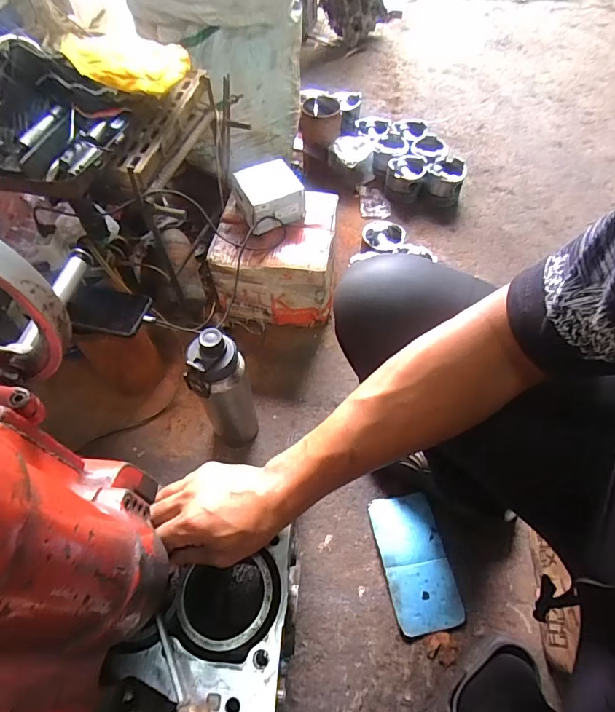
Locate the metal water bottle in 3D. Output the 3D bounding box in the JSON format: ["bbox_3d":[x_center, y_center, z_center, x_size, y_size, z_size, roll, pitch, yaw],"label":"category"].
[{"bbox_3d":[-0.126,0.061,0.658,0.083,0.257,0.067,-20,59,-12],"label":"metal water bottle"}]

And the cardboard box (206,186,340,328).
[{"bbox_3d":[-0.061,-0.198,0.887,0.226,0.175,0.206,6,58,4],"label":"cardboard box"}]

